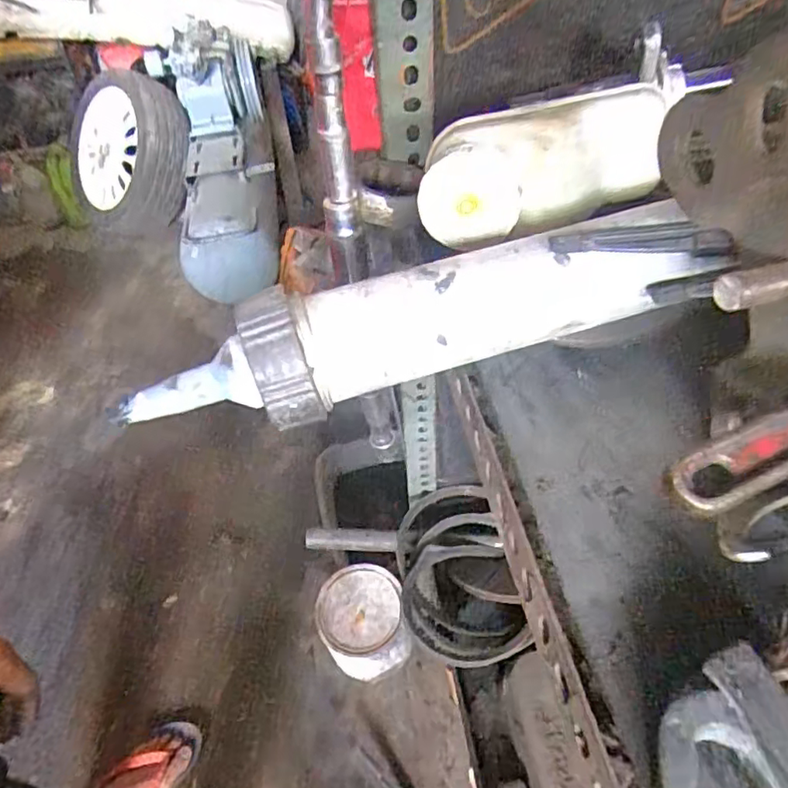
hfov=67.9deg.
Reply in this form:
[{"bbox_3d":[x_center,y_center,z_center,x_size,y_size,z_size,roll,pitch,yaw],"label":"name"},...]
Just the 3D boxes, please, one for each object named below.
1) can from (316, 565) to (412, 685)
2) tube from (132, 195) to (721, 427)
[{"bbox_3d":[-0.059,0.448,1.121,0.151,0.199,0.153,-3,46,3],"label":"can"},{"bbox_3d":[0.011,-0.033,0.281,0.293,0.049,0.043,-14,46,-8],"label":"tube"}]

